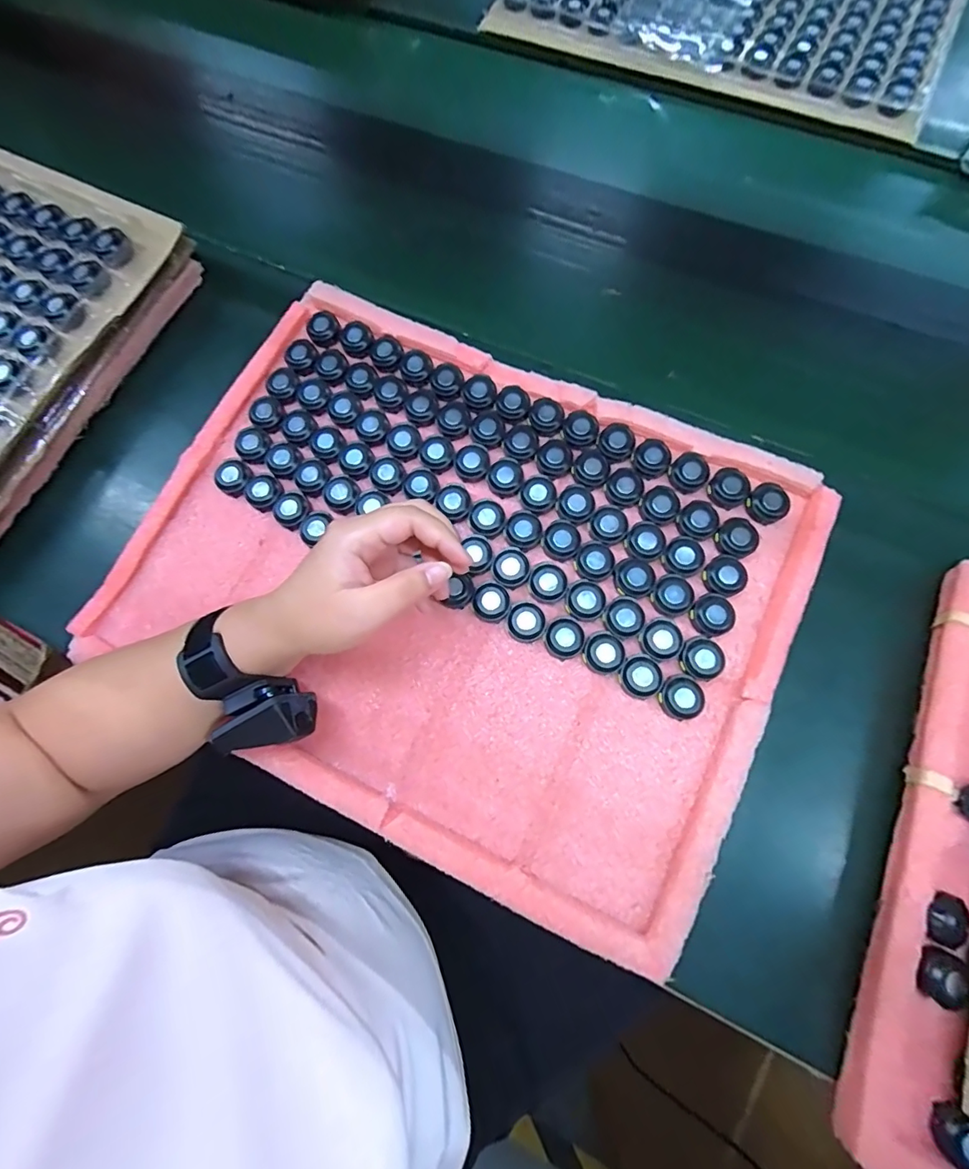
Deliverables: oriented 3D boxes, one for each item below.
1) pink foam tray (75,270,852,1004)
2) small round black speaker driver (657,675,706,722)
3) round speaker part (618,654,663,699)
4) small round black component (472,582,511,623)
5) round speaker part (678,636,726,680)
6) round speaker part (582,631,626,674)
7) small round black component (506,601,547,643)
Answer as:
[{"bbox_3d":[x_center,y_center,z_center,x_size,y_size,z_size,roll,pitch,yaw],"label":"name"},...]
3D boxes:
[{"bbox_3d":[-0.027,-0.013,0.379,0.485,0.043,0.371,26,73,8],"label":"pink foam tray"},{"bbox_3d":[0.139,0.080,0.346,0.030,0.015,0.030,-1,73,2],"label":"small round black speaker driver"},{"bbox_3d":[0.113,0.066,0.352,0.029,0.015,0.029,-1,73,2],"label":"round speaker part"},{"bbox_3d":[0.006,0.014,0.372,0.028,0.014,0.027,-1,73,2],"label":"small round black component"},{"bbox_3d":[0.157,0.053,0.350,0.030,0.009,0.028,-1,73,2],"label":"round speaker part"},{"bbox_3d":[0.088,0.050,0.359,0.029,0.013,0.028,-1,73,2],"label":"round speaker part"},{"bbox_3d":[0.031,0.028,0.367,0.029,0.013,0.029,-1,73,2],"label":"small round black component"}]

